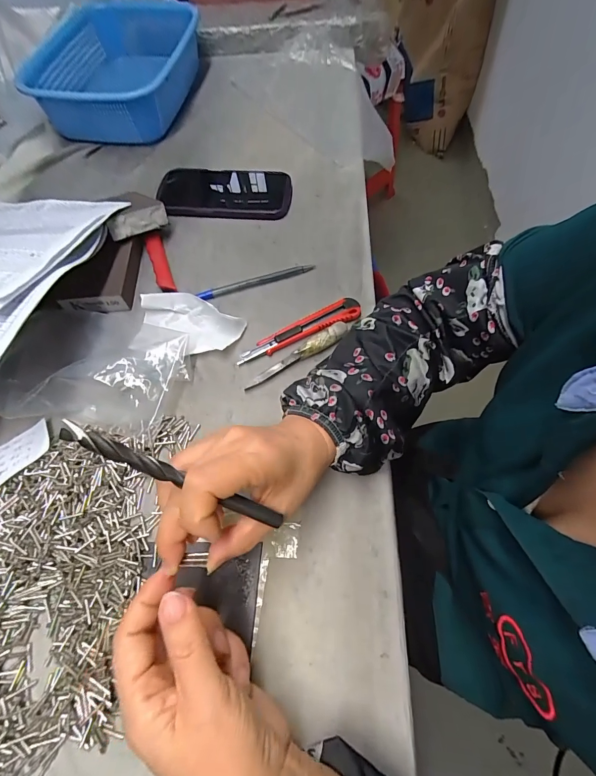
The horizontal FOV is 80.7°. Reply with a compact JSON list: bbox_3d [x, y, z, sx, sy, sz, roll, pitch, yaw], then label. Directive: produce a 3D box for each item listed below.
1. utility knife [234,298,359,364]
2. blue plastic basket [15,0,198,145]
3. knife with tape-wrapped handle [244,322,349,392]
[{"bbox_3d":[0.001,-0.060,0.361,0.133,0.015,0.024,-22,65,-11],"label":"utility knife"},{"bbox_3d":[-0.264,-0.482,0.539,0.189,0.075,0.272,6,63,3],"label":"blue plastic basket"},{"bbox_3d":[0.001,-0.030,0.343,0.115,0.022,0.016,-33,67,-16],"label":"knife with tape-wrapped handle"}]

